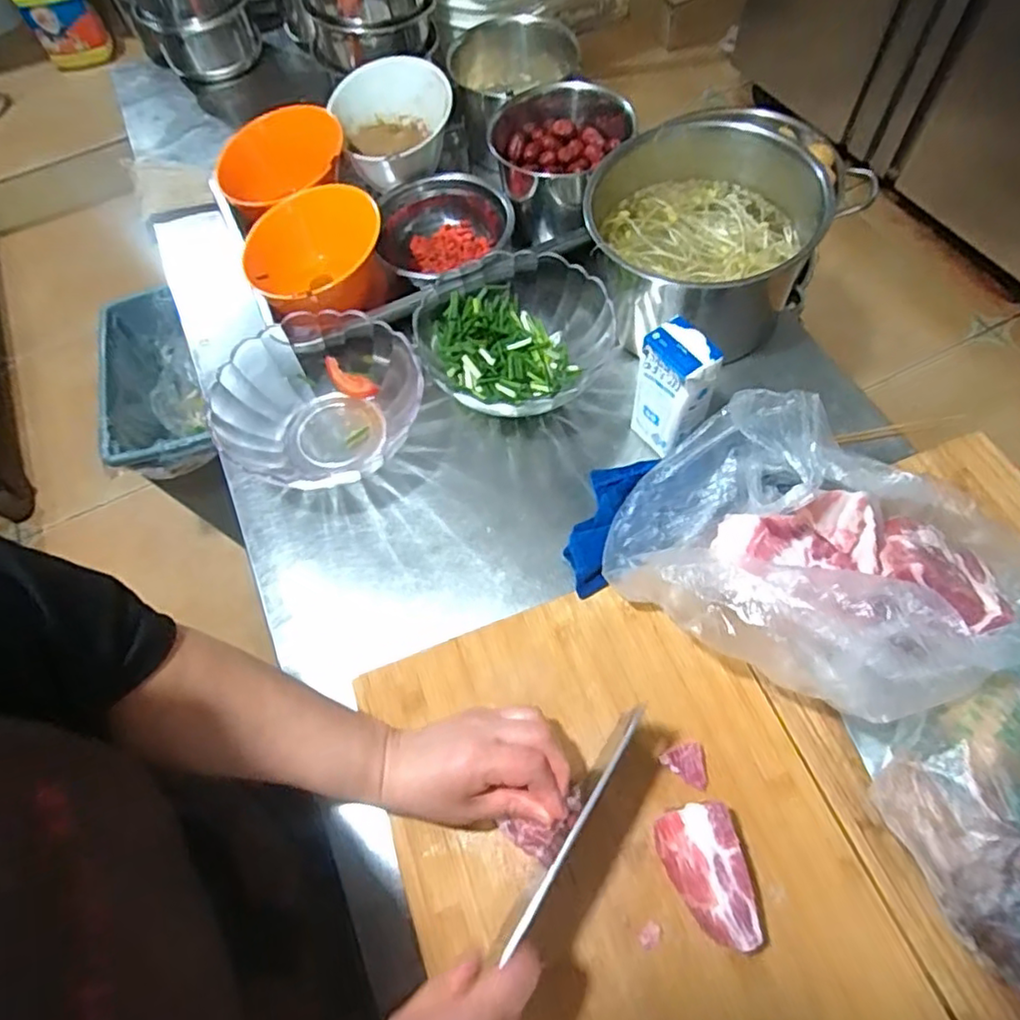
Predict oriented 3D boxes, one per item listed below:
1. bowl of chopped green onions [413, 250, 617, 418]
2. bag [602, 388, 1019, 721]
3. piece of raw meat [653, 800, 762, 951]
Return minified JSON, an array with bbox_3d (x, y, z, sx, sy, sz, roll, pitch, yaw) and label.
[{"bbox_3d":[0.015,-0.174,0.651,0.198,0.078,0.198,-2,63,3],"label":"bowl of chopped green onions"},{"bbox_3d":[0.224,0.034,0.466,0.283,0.112,0.197,28,68,16],"label":"bag"},{"bbox_3d":[0.126,0.236,0.411,0.047,0.033,0.079,-10,63,-1],"label":"piece of raw meat"}]

